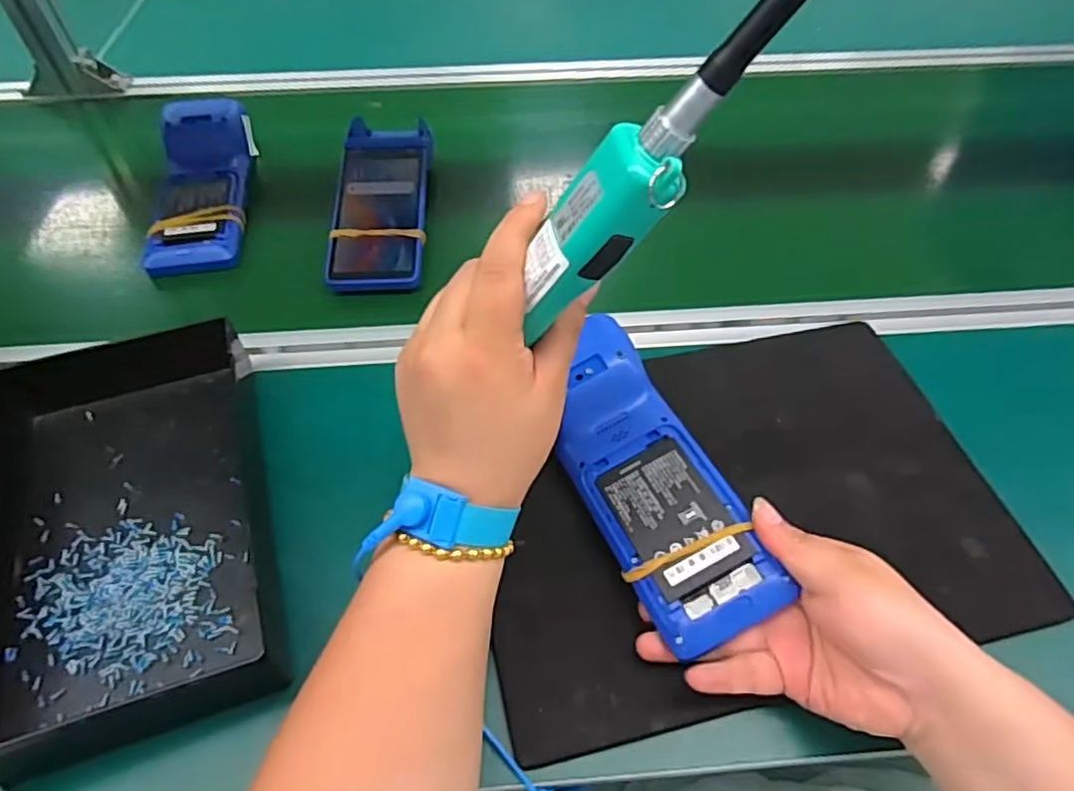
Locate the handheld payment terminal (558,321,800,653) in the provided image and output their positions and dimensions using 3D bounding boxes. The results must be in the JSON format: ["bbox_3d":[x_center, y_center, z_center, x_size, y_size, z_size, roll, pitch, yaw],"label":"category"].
[{"bbox_3d":[0.067,0.045,0.400,0.075,0.038,0.209,-16,59,-14],"label":"handheld payment terminal"}]

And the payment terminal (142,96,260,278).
[{"bbox_3d":[-0.325,-0.207,0.621,0.088,0.056,0.222,-9,53,-8],"label":"payment terminal"}]

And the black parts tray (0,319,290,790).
[{"bbox_3d":[-0.259,0.074,0.399,0.161,0.063,0.267,-16,55,-12],"label":"black parts tray"}]

